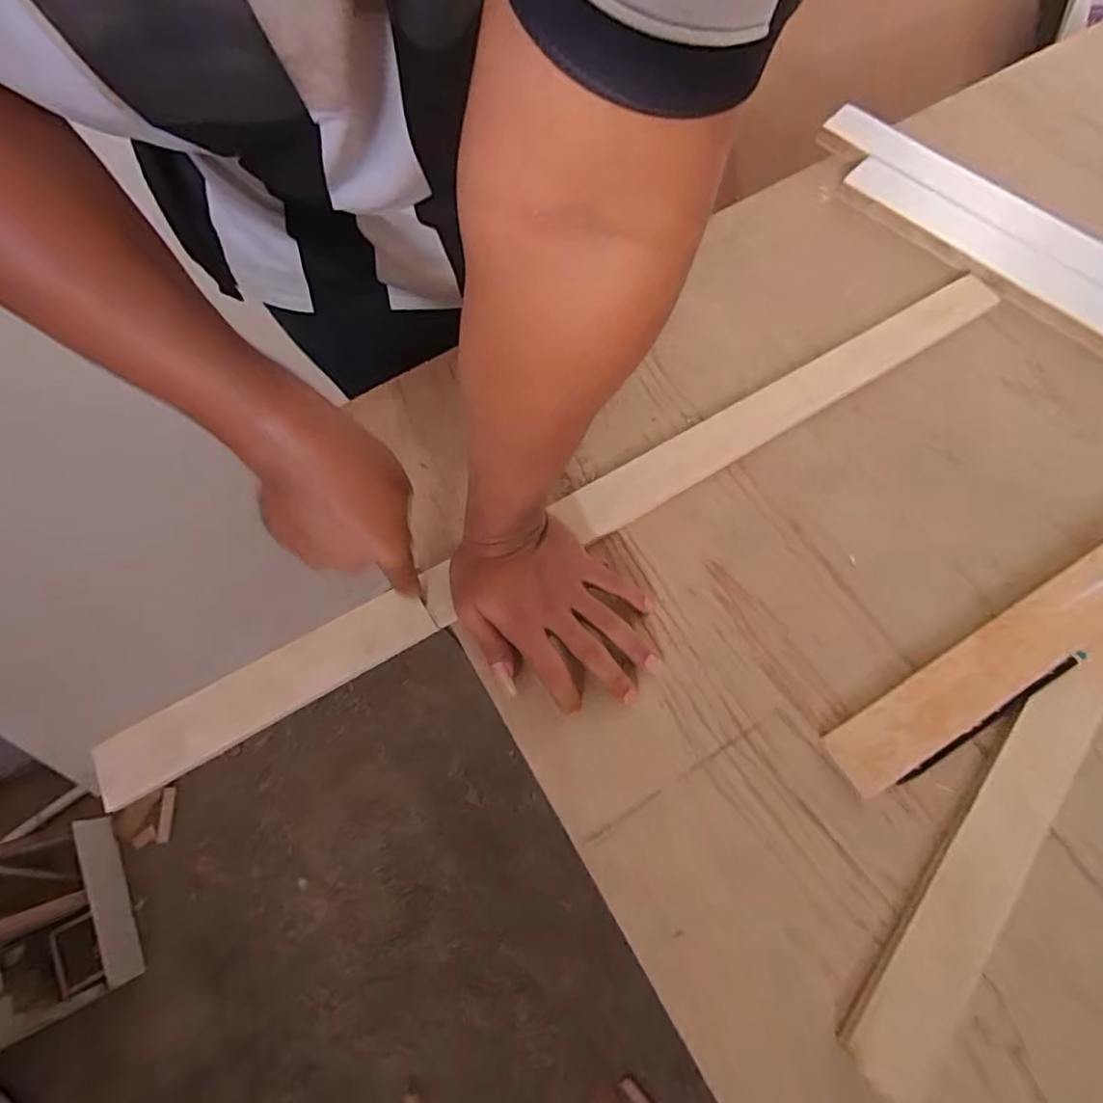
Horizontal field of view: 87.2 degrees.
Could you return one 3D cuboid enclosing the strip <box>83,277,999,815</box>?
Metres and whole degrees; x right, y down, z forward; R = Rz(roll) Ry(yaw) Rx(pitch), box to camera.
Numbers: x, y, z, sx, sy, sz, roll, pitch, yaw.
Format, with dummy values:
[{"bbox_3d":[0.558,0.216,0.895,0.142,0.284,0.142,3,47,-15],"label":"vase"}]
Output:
[{"bbox_3d":[0.035,-0.039,0.488,0.835,0.022,0.049,-29,71,-9],"label":"strip"}]

